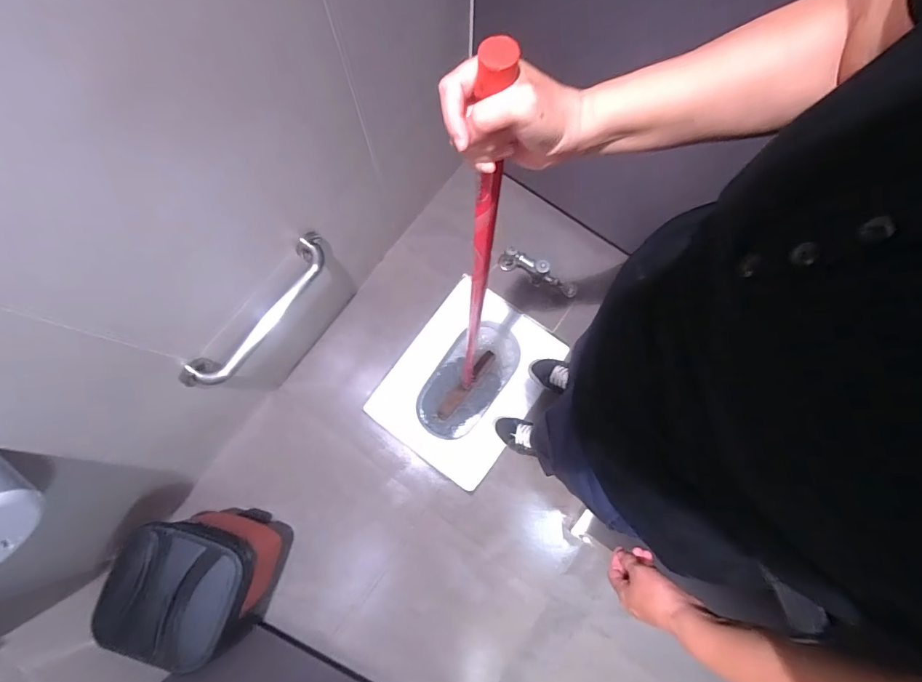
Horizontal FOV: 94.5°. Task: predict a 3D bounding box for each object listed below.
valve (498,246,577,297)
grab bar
[{"bbox_3d":[0.247,-0.216,1.369,0.274,0.102,0.062,23,78,6],"label":"valve"},{"bbox_3d":[-0.443,-0.063,0.961,0.086,0.061,0.435,37,80,9],"label":"grab bar"}]

